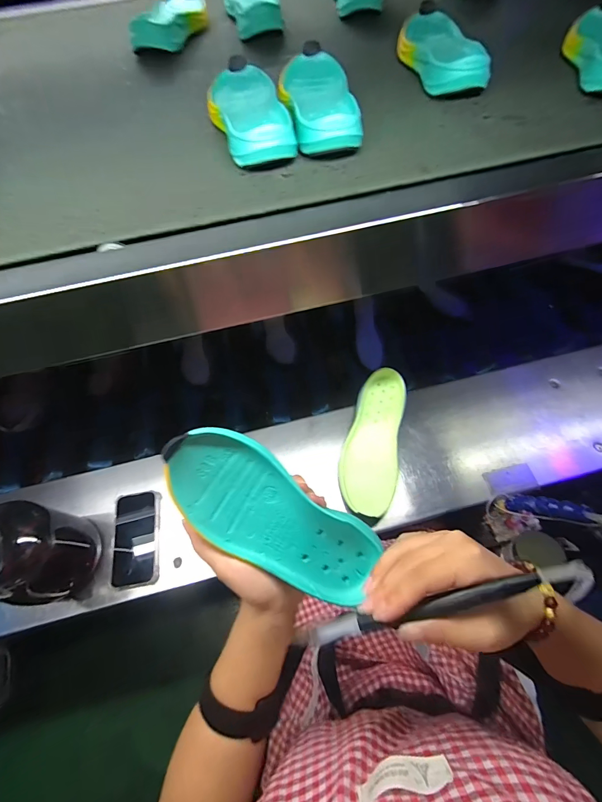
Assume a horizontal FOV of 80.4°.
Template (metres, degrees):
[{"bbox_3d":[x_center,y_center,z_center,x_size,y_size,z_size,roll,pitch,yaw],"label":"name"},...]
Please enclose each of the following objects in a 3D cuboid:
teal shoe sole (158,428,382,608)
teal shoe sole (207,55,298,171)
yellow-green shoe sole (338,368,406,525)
[{"bbox_3d":[-0.023,0.098,0.294,0.198,0.023,0.077,38,70,-11],"label":"teal shoe sole"},{"bbox_3d":[-0.066,-0.354,0.423,0.083,0.033,0.206,-13,66,-4],"label":"teal shoe sole"},{"bbox_3d":[0.131,0.073,0.650,0.097,0.049,0.282,11,66,7],"label":"yellow-green shoe sole"}]

